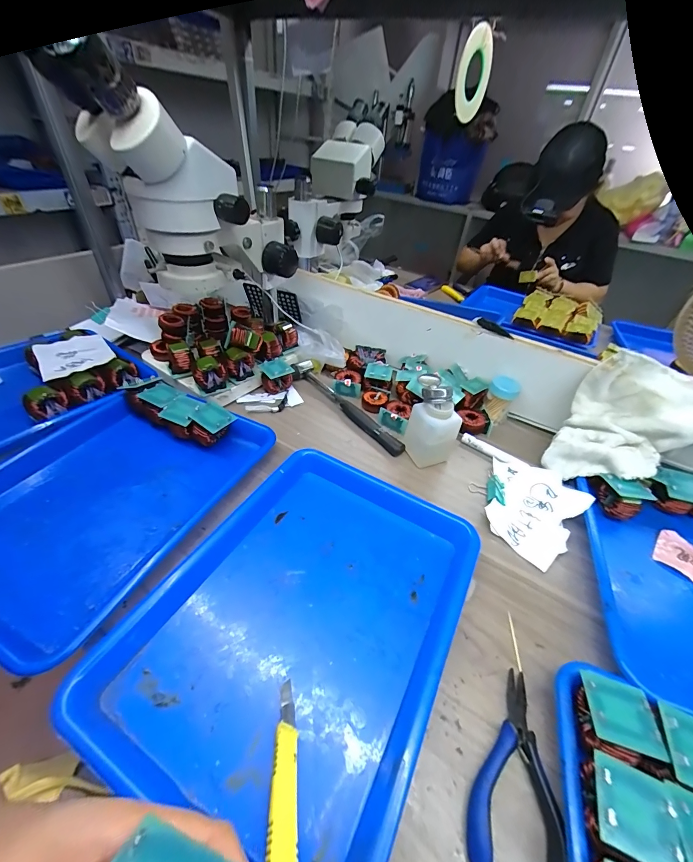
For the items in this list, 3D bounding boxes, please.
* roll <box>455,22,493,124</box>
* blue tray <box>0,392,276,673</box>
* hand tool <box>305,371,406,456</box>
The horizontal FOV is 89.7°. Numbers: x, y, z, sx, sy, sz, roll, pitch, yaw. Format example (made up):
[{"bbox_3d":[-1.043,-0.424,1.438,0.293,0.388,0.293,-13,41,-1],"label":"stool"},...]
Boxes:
[{"bbox_3d":[0.257,-0.719,0.710,0.111,0.134,0.010,-44,63,-8],"label":"roll"},{"bbox_3d":[-0.277,0.066,0.408,0.258,0.043,0.328,20,43,15],"label":"blue tray"},{"bbox_3d":[0.004,-0.036,0.571,0.022,0.019,0.235,-26,50,-31],"label":"hand tool"}]

